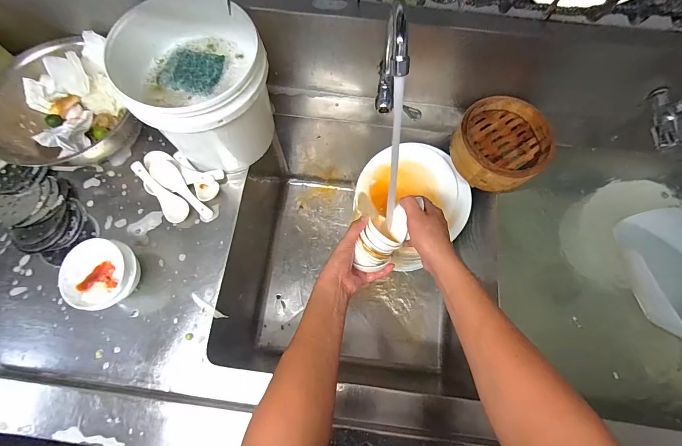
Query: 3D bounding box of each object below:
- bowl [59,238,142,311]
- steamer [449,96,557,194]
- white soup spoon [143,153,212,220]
[{"bbox_3d":[-0.383,0.087,0.532,0.115,0.070,0.107,0,74,0],"label":"bowl"},{"bbox_3d":[0.295,-0.147,0.597,0.159,0.055,0.161,0,75,0],"label":"steamer"},{"bbox_3d":[-0.306,-0.072,0.597,0.046,0.029,0.174,-37,78,-9],"label":"white soup spoon"}]

